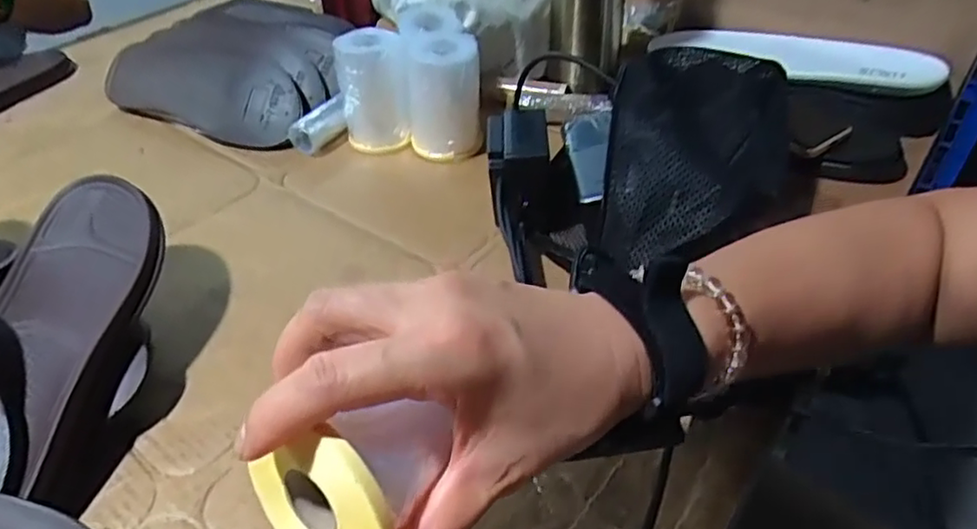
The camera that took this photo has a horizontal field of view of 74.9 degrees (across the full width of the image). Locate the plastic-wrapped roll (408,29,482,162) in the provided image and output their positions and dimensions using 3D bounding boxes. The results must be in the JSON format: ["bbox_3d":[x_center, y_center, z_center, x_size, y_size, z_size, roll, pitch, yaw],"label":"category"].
[{"bbox_3d":[-0.043,-0.164,0.631,0.070,0.113,0.079,-1,42,0],"label":"plastic-wrapped roll"}]

